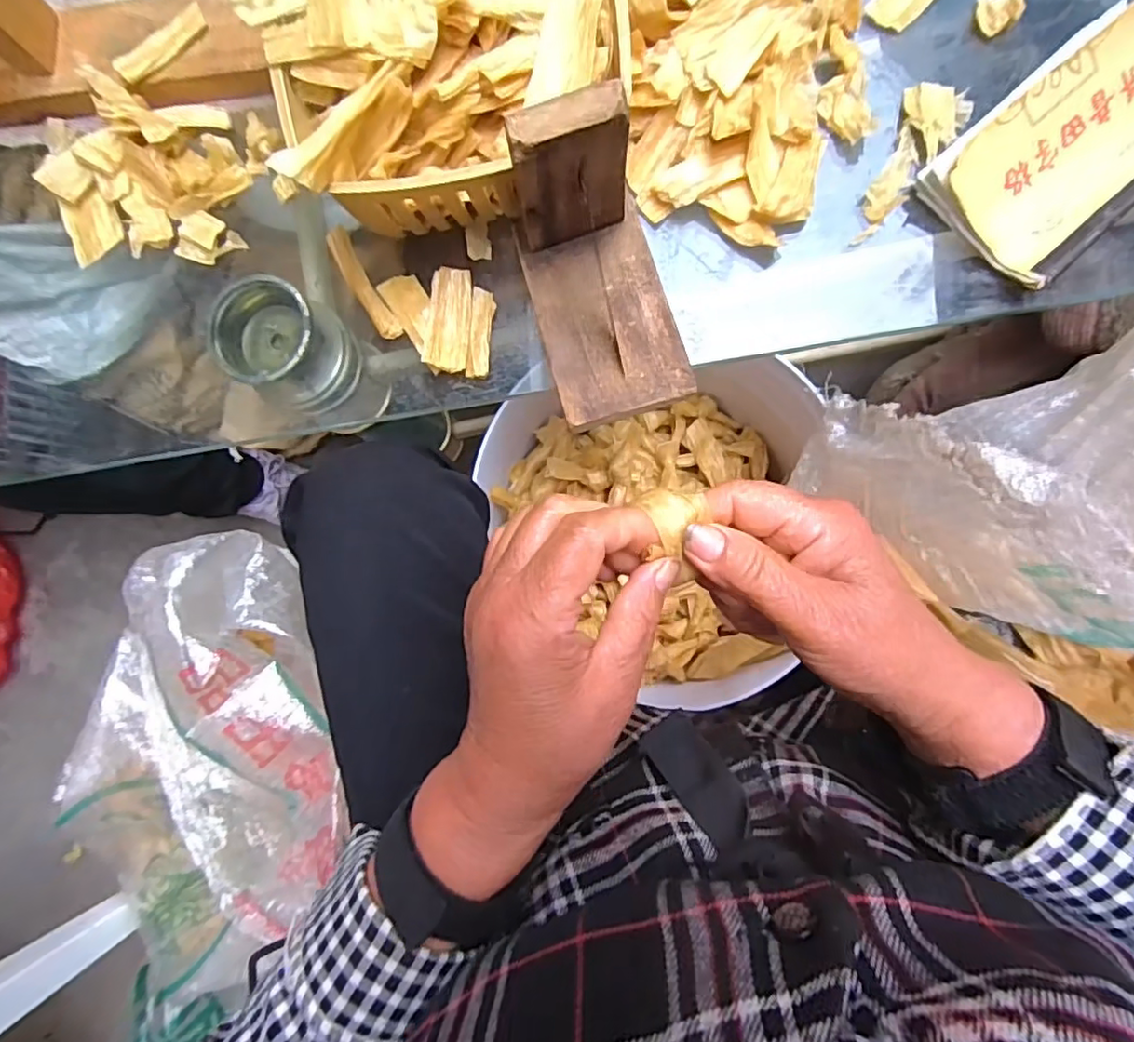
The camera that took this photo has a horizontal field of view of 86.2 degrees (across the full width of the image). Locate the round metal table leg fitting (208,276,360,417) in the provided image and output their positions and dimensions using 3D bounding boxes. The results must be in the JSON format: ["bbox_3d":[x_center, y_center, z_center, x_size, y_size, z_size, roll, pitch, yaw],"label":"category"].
[{"bbox_3d":[-0.197,-0.124,0.431,0.065,0.078,0.069,0,86,6],"label":"round metal table leg fitting"}]

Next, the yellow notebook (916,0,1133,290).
[{"bbox_3d":[0.282,-0.209,0.338,0.135,0.036,0.088,-41,83,2],"label":"yellow notebook"}]

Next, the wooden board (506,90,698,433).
[{"bbox_3d":[0.017,-0.123,0.310,0.074,0.109,0.113,-15,84,5],"label":"wooden board"}]

